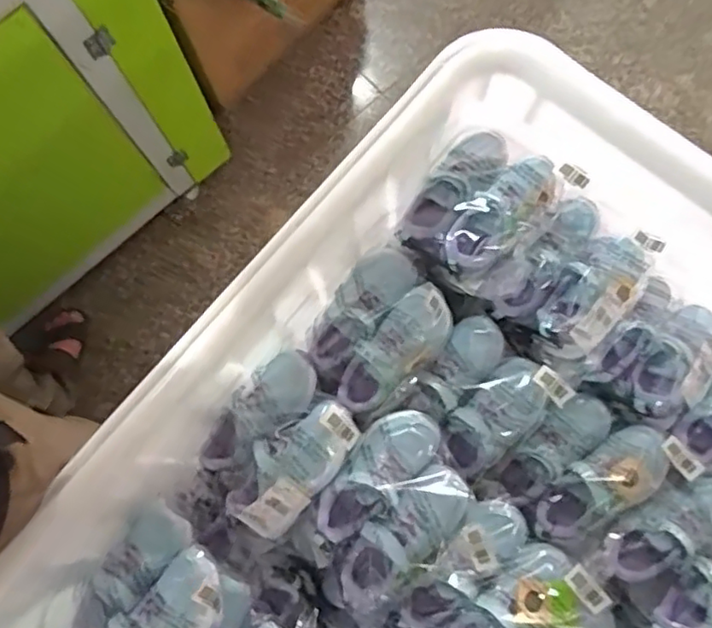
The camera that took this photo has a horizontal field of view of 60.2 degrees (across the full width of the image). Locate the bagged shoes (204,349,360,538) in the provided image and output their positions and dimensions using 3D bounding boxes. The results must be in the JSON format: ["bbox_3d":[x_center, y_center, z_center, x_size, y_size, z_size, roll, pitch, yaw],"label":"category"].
[{"bbox_3d":[-0.099,0.159,0.761,0.160,0.075,0.196,42,82,9],"label":"bagged shoes"}]

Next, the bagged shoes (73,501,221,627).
[{"bbox_3d":[-0.241,0.341,0.695,0.145,0.055,0.192,33,81,8],"label":"bagged shoes"}]

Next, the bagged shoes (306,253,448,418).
[{"bbox_3d":[0.025,0.021,0.790,0.181,0.067,0.167,-37,79,-6],"label":"bagged shoes"}]

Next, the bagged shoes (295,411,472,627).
[{"bbox_3d":[0.034,0.248,0.756,0.150,0.100,0.251,35,81,8],"label":"bagged shoes"}]

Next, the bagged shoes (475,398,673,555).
[{"bbox_3d":[0.275,0.194,0.764,0.147,0.073,0.196,42,82,9],"label":"bagged shoes"}]

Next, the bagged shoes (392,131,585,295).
[{"bbox_3d":[0.166,-0.140,0.795,0.178,0.072,0.198,44,82,10],"label":"bagged shoes"}]

